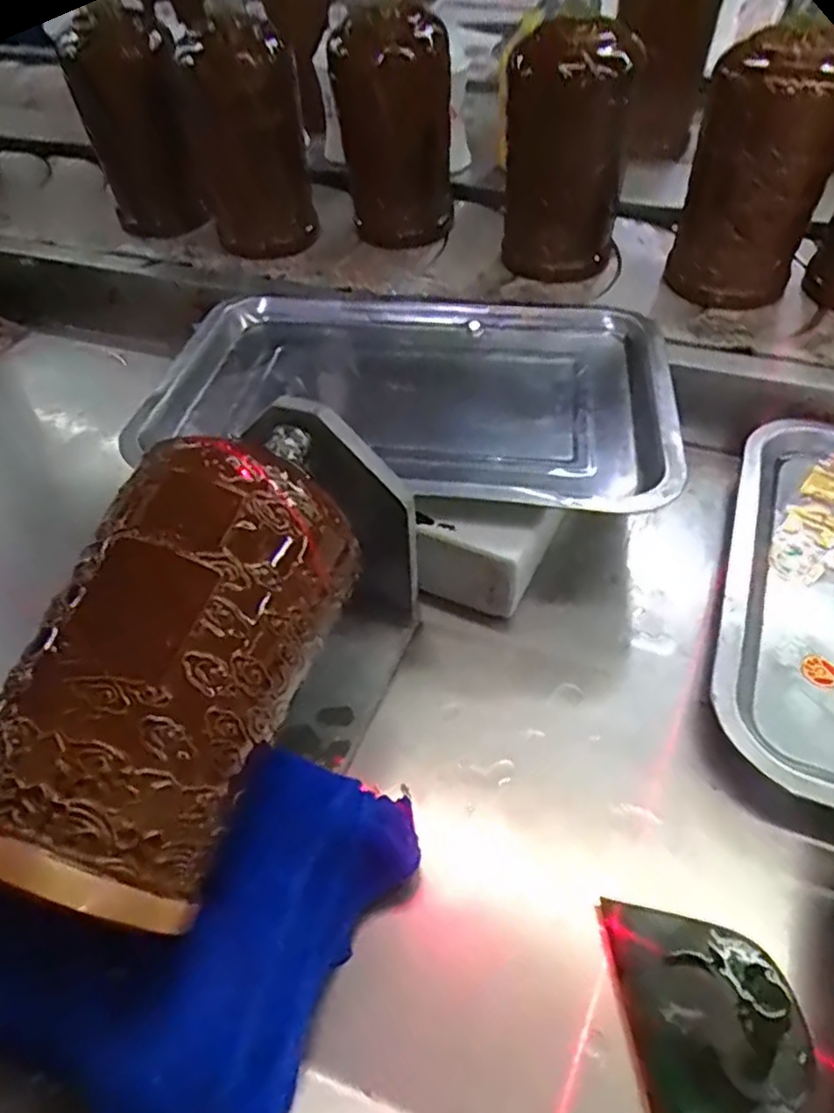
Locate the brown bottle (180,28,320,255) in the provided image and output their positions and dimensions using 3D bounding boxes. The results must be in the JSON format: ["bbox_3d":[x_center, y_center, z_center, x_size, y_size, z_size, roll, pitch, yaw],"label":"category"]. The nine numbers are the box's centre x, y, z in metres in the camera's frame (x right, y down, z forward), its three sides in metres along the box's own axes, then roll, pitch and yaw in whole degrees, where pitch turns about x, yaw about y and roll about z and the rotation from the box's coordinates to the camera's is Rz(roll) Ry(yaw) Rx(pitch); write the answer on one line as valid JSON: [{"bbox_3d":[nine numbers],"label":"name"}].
[{"bbox_3d":[-0.131,-0.327,0.546,0.084,0.146,0.073,7,54,10],"label":"brown bottle"}]

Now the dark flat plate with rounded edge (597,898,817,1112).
[{"bbox_3d":[0.104,0.163,0.237,0.058,0.005,0.079,-9,50,2],"label":"dark flat plate with rounded edge"}]

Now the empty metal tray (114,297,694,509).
[{"bbox_3d":[-0.001,-0.102,0.419,0.299,0.029,0.197,8,49,10],"label":"empty metal tray"}]

